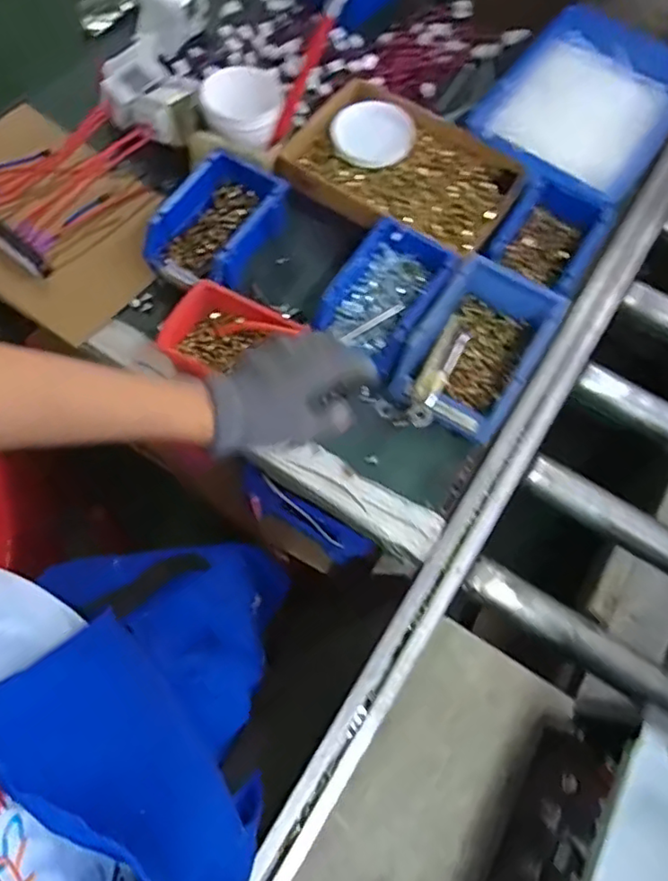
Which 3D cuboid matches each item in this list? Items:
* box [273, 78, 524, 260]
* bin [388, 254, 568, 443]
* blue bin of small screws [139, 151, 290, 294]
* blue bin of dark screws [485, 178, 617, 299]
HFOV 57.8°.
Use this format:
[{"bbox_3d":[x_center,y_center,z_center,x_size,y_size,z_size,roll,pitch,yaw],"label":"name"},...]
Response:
[{"bbox_3d":[0.074,-0.333,0.770,0.287,0.058,0.195,34,72,10],"label":"box"},{"bbox_3d":[0.153,-0.094,0.667,0.126,0.062,0.200,32,71,9],"label":"bin"},{"bbox_3d":[-0.136,-0.247,0.719,0.111,0.068,0.161,26,70,7],"label":"blue bin of small screws"},{"bbox_3d":[0.253,-0.230,0.733,0.116,0.065,0.148,35,72,10],"label":"blue bin of dark screws"}]

